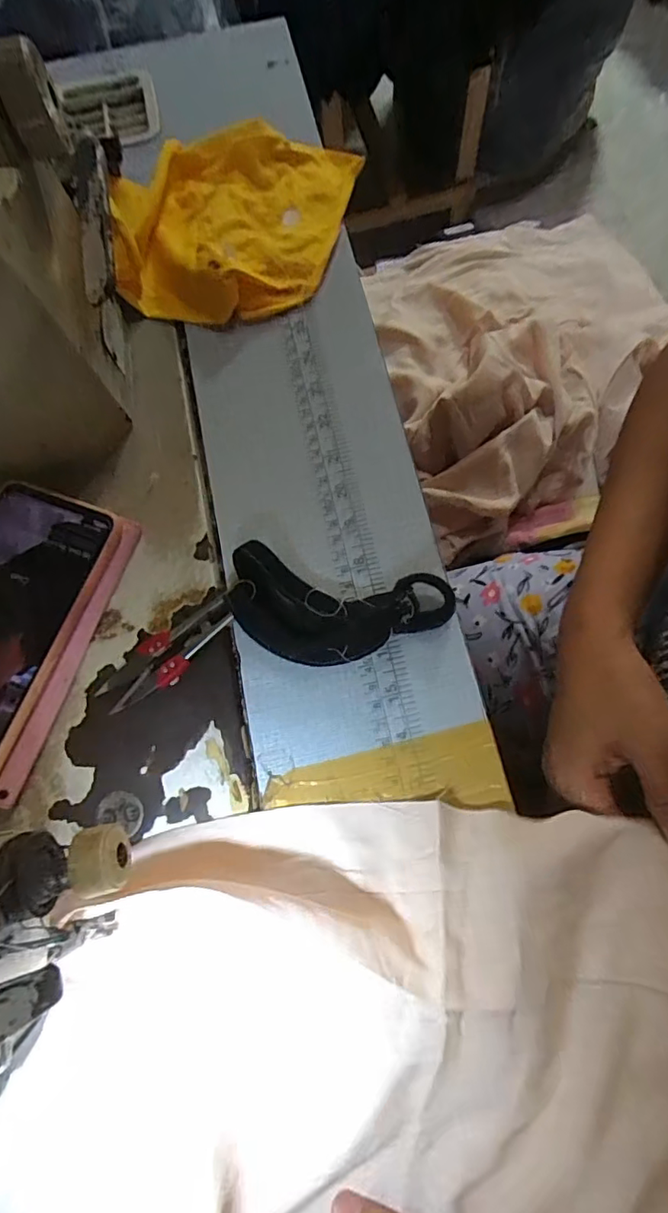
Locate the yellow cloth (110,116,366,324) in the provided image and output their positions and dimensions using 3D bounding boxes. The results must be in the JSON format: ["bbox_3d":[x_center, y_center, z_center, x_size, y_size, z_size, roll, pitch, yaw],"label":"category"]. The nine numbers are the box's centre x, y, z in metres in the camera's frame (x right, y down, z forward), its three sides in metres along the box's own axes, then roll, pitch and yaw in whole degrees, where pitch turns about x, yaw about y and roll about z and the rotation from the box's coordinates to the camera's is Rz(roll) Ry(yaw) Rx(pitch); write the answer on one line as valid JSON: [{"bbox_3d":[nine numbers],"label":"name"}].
[{"bbox_3d":[-0.069,-0.269,0.386,0.159,0.035,0.151,2,74,5],"label":"yellow cloth"}]

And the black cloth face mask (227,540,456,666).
[{"bbox_3d":[0.001,0.003,0.299,0.119,0.025,0.057,11,72,5],"label":"black cloth face mask"}]

